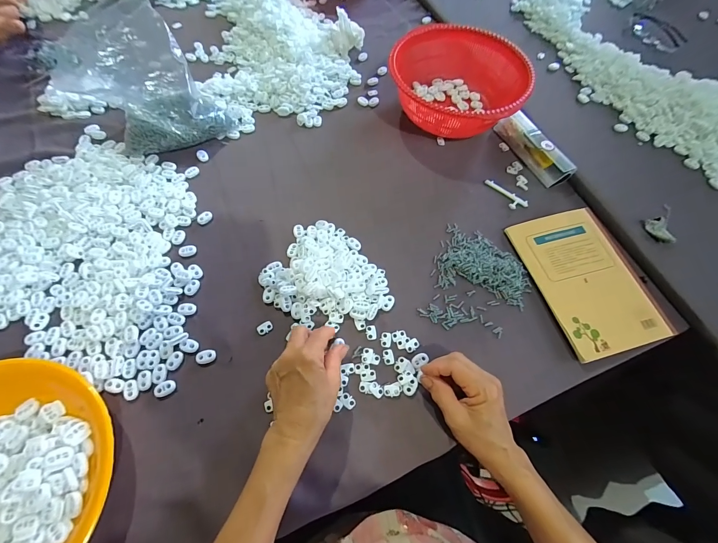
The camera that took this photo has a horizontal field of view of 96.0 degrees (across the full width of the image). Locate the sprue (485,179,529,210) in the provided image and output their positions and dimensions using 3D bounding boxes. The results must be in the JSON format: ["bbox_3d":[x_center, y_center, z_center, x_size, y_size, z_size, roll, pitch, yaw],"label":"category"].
[{"bbox_3d":[0.234,-0.124,0.521,0.077,0.004,0.026,41,68,17],"label":"sprue"}]

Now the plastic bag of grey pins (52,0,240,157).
[{"bbox_3d":[-0.335,-0.288,0.498,0.185,0.140,0.187,-39,71,-19],"label":"plastic bag of grey pins"}]

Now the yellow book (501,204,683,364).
[{"bbox_3d":[0.321,0.006,0.447,0.150,0.017,0.201,-13,64,-9],"label":"yellow book"}]

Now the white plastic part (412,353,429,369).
[{"bbox_3d":[0.075,0.108,0.397,0.022,0.004,0.014,-29,68,-16],"label":"white plastic part"}]

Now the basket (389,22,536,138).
[{"bbox_3d":[0.172,-0.332,0.573,0.225,0.081,0.220,8,63,2],"label":"basket"}]

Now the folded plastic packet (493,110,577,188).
[{"bbox_3d":[0.296,-0.212,0.547,0.041,0.036,0.153,-20,66,-12],"label":"folded plastic packet"}]

